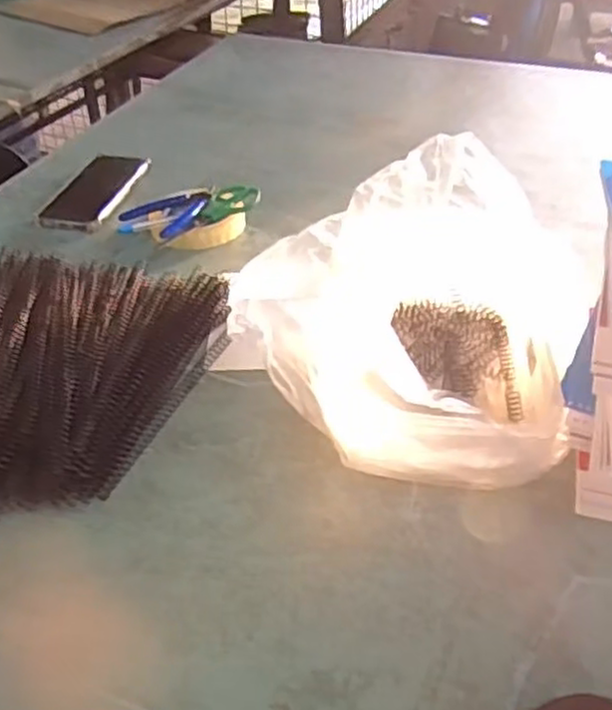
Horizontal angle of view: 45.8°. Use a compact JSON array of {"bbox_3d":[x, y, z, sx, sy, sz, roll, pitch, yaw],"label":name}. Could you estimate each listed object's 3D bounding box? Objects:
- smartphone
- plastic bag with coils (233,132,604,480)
[{"bbox_3d":[-0.252,-0.201,0.871,0.077,0.011,0.169,8,41,13],"label":"smartphone"},{"bbox_3d":[0.076,-0.045,0.596,0.278,0.119,0.296,11,41,15],"label":"plastic bag with coils"}]

